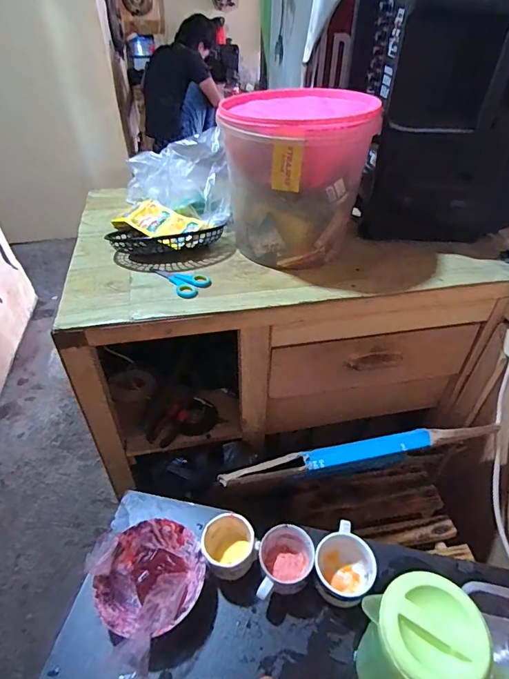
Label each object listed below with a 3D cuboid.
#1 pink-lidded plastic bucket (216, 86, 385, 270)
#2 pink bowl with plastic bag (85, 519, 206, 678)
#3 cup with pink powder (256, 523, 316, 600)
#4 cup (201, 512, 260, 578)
[{"bbox_3d":[0.077,-0.286,0.731,0.232,0.230,0.265,13,44,13],"label":"pink-lidded plastic bucket"},{"bbox_3d":[-0.143,0.350,0.588,0.149,0.097,0.195,-18,46,-18],"label":"pink bowl with plastic bag"},{"bbox_3d":[0.046,0.336,0.619,0.080,0.068,0.095,1,43,2],"label":"cup with pink powder"},{"bbox_3d":[-0.041,0.316,0.629,0.075,0.077,0.075,0,43,0],"label":"cup"}]

